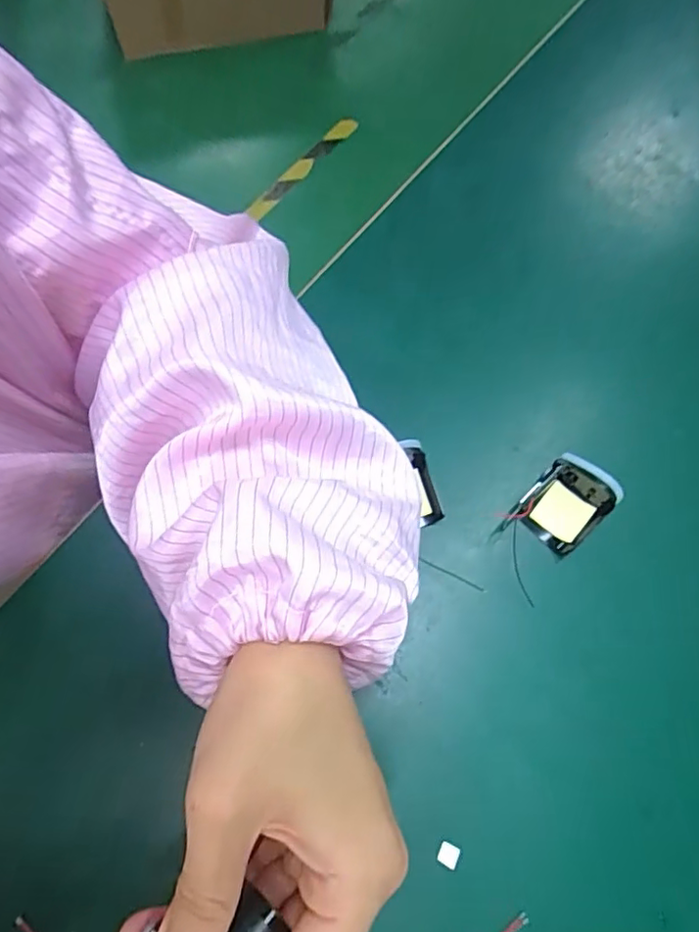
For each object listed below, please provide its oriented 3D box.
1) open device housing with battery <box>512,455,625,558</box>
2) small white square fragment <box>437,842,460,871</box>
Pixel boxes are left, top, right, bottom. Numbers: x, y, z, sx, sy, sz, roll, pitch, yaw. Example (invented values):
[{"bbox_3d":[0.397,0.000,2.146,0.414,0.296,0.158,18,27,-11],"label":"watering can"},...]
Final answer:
[{"bbox_3d":[0.113,0.019,0.302,0.037,0.019,0.043,42,75,12],"label":"open device housing with battery"},{"bbox_3d":[0.044,0.171,0.256,0.009,0.004,0.009,26,72,7],"label":"small white square fragment"}]

